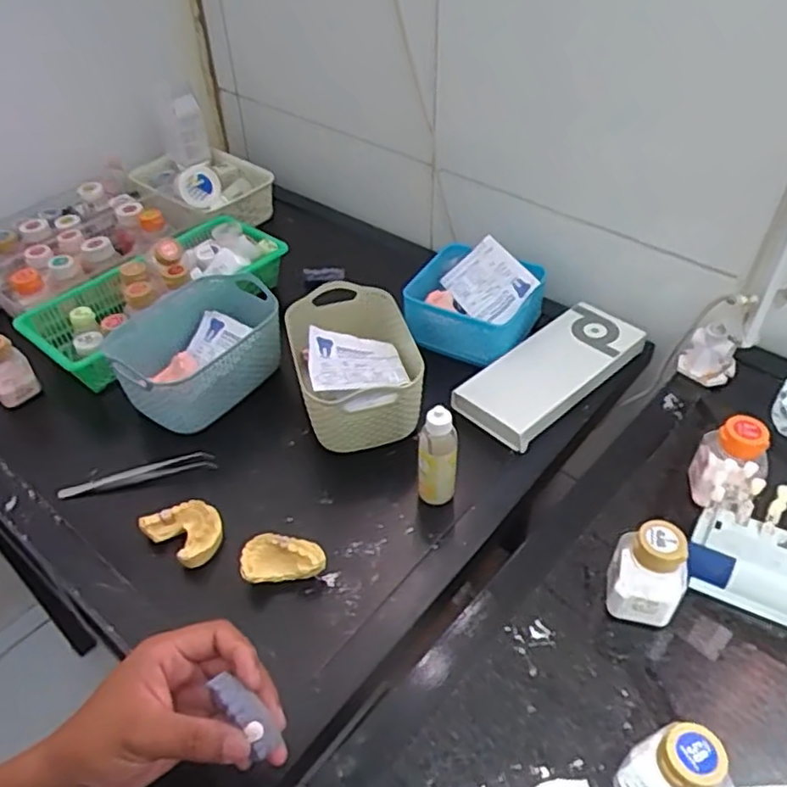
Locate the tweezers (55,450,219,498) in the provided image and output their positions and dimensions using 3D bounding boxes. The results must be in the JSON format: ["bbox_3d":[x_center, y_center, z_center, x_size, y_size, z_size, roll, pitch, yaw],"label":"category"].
[{"bbox_3d":[-0.244,0.076,0.635,0.143,0.013,0.017,-10,44,-9],"label":"tweezers"}]

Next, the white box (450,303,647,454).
[{"bbox_3d":[0.167,-0.026,0.709,0.214,0.028,0.093,-32,51,-28],"label":"white box"}]

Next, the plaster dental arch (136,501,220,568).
[{"bbox_3d":[-0.180,0.121,0.586,0.063,0.035,0.050,28,51,28],"label":"plaster dental arch"}]

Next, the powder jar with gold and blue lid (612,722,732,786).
[{"bbox_3d":[0.145,0.203,0.350,0.037,0.072,0.041,-21,46,-19],"label":"powder jar with gold and blue lid"}]

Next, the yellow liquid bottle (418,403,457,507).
[{"bbox_3d":[0.038,0.058,0.579,0.033,0.110,0.027,1,43,4],"label":"yellow liquid bottle"}]

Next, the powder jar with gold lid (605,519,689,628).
[{"bbox_3d":[0.165,0.119,0.437,0.043,0.073,0.033,12,45,15],"label":"powder jar with gold lid"}]

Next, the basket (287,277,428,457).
[{"bbox_3d":[-0.038,-0.025,0.689,0.118,0.088,0.171,-11,44,-9],"label":"basket"}]

